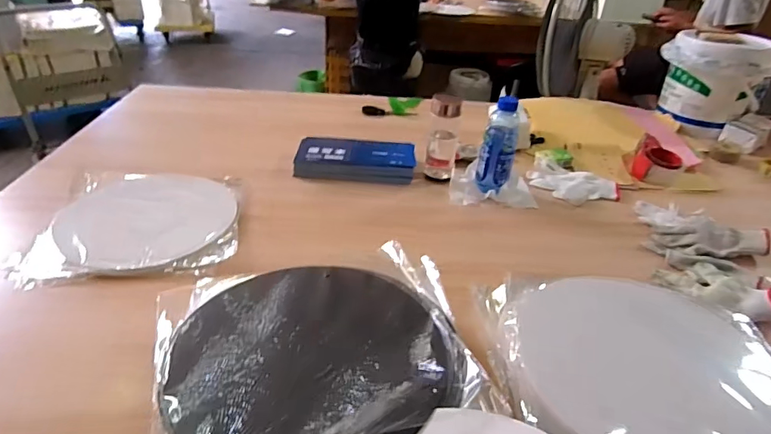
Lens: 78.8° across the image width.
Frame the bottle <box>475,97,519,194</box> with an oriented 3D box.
[{"bbox_3d":[0.237,-0.148,0.981,0.072,0.185,0.079,12,34,11],"label":"bottle"}]

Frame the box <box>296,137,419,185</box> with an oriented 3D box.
[{"bbox_3d":[-0.066,-0.129,1.069,0.266,0.050,0.127,2,33,-2],"label":"box"}]

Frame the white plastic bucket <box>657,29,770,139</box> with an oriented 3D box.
[{"bbox_3d":[0.937,-0.390,1.355,0.205,0.235,0.230,-12,36,-22],"label":"white plastic bucket"}]

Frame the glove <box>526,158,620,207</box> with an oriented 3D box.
[{"bbox_3d":[0.419,-0.076,1.060,0.191,0.021,0.128,25,39,28],"label":"glove"}]

